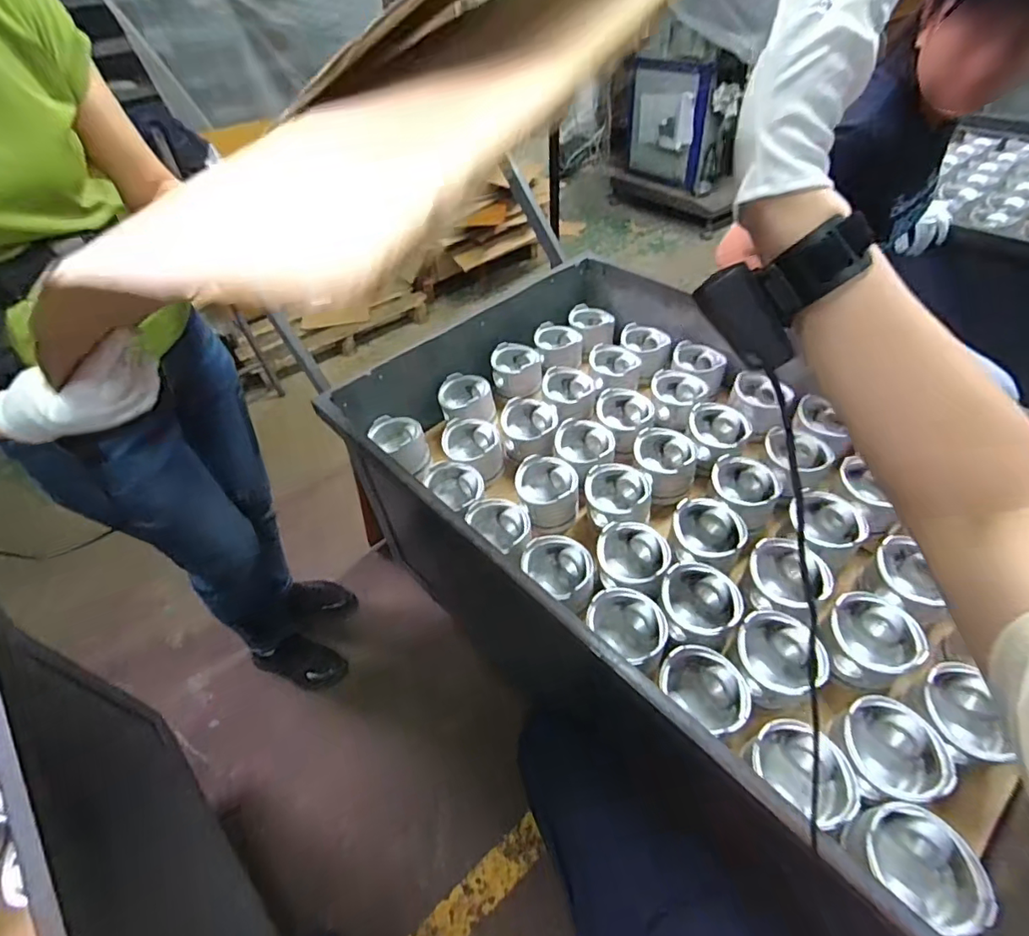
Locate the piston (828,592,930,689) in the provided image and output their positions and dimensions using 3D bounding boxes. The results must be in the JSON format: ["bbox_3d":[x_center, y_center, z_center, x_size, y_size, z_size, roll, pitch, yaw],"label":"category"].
[{"bbox_3d":[0.463,0.224,0.683,0.106,0.073,0.102,-3,48,3],"label":"piston"}]

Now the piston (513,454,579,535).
[{"bbox_3d":[0.058,0.047,0.909,0.106,0.083,0.110,-4,48,2],"label":"piston"}]

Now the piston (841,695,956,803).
[{"bbox_3d":[0.422,0.327,0.596,0.115,0.066,0.102,-36,54,-24],"label":"piston"}]

